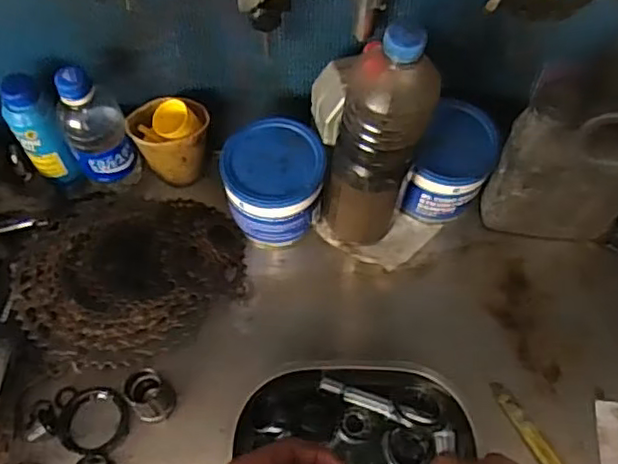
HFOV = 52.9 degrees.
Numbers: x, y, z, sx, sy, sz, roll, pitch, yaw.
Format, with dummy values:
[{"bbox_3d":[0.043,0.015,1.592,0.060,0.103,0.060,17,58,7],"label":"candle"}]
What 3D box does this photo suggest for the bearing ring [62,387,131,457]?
[{"bbox_3d":[-0.198,0.171,0.569,0.064,0.012,0.058,15,60,9],"label":"bearing ring"}]

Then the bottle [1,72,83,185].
[{"bbox_3d":[-0.271,-0.095,0.633,0.043,0.133,0.042,0,59,0],"label":"bottle"}]

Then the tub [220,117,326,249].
[{"bbox_3d":[-0.035,-0.046,0.651,0.098,0.106,0.095,0,59,0],"label":"tub"}]

